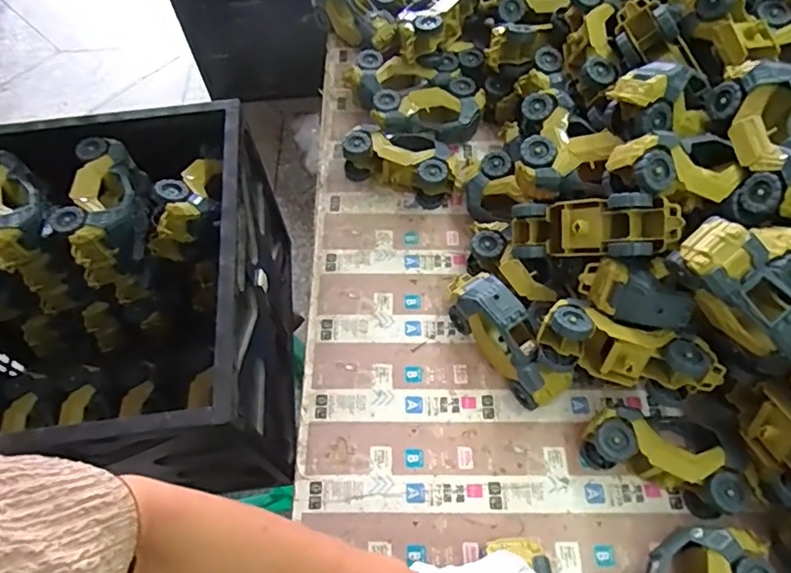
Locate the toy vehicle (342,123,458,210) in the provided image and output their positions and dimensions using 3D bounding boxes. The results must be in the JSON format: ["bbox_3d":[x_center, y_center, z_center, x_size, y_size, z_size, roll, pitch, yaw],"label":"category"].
[{"bbox_3d":[0.014,-0.173,0.754,0.157,0.058,0.074,22,64,13],"label":"toy vehicle"}]

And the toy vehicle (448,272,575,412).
[{"bbox_3d":[0.124,0.057,0.613,0.057,0.075,0.164,-30,65,-14],"label":"toy vehicle"}]

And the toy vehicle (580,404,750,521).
[{"bbox_3d":[0.278,0.169,0.571,0.149,0.063,0.085,23,65,13],"label":"toy vehicle"}]

